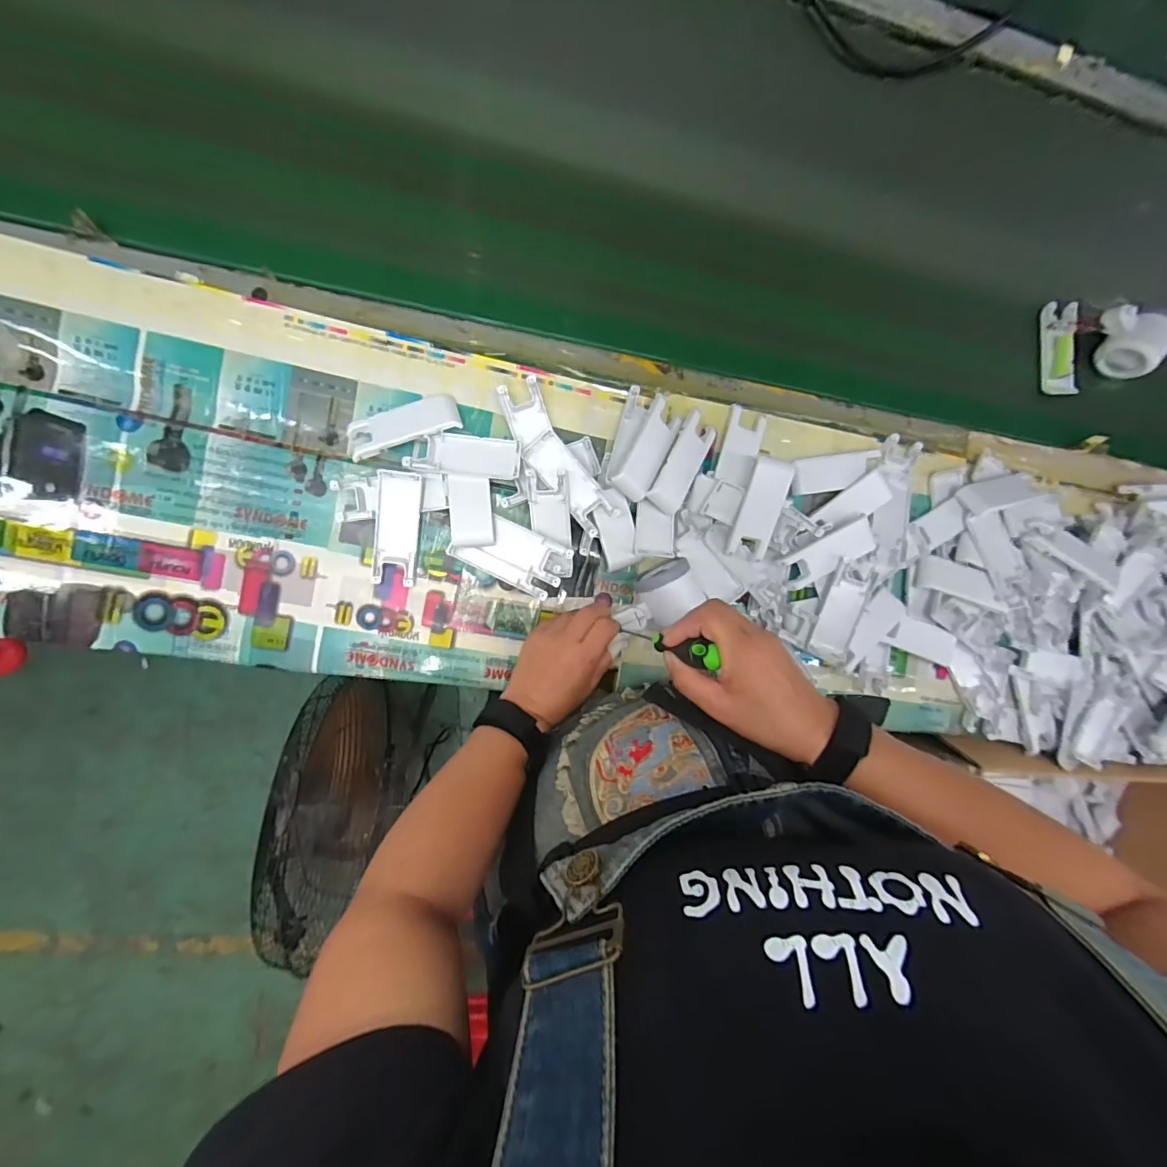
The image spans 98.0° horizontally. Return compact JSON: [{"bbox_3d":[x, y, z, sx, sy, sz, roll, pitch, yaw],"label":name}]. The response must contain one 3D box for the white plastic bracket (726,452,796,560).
[{"bbox_3d":[0.177,-0.073,0.503,0.041,0.010,0.099,12,109,-9],"label":"white plastic bracket"}]

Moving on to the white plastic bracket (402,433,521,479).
[{"bbox_3d":[-0.111,-0.121,0.476,0.102,0.011,0.037,4,92,-9],"label":"white plastic bracket"}]

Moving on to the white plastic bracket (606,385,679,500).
[{"bbox_3d":[0.060,-0.136,0.494,0.054,0.021,0.104,18,90,-9],"label":"white plastic bracket"}]

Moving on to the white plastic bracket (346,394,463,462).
[{"bbox_3d":[-0.168,-0.146,0.473,0.105,0.013,0.038,-21,76,-4],"label":"white plastic bracket"}]

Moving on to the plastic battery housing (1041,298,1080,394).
[{"bbox_3d":[0.564,-0.274,0.598,0.028,0.027,0.108,-4,94,-9],"label":"plastic battery housing"}]

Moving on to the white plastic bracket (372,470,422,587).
[{"bbox_3d":[-0.176,-0.051,0.477,0.040,0.018,0.102,6,92,-9],"label":"white plastic bracket"}]

